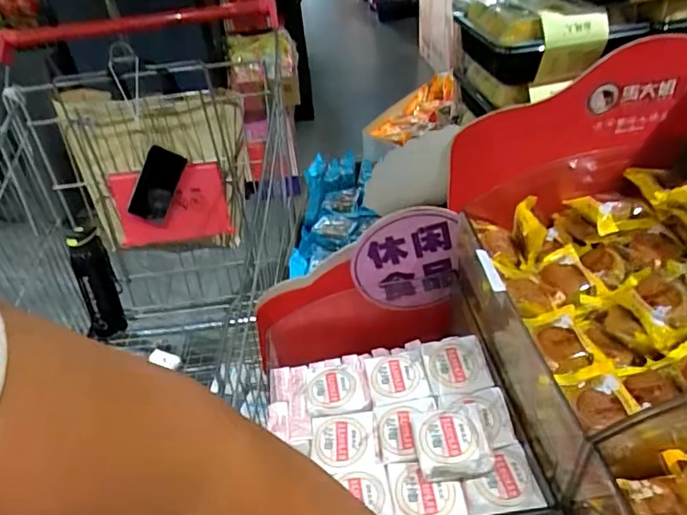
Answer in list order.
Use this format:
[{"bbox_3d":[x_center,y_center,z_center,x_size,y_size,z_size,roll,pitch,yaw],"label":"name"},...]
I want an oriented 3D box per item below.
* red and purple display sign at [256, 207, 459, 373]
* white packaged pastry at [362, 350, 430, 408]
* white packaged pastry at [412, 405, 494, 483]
[{"bbox_3d":[0.022,0.056,0.694,0.249,0.275,0.027,-7,47,1],"label":"red and purple display sign"},{"bbox_3d":[0.057,0.127,0.569,0.061,0.013,0.062,-7,39,-1],"label":"white packaged pastry"},{"bbox_3d":[0.100,0.167,0.486,0.065,0.026,0.061,-4,40,3],"label":"white packaged pastry"}]

